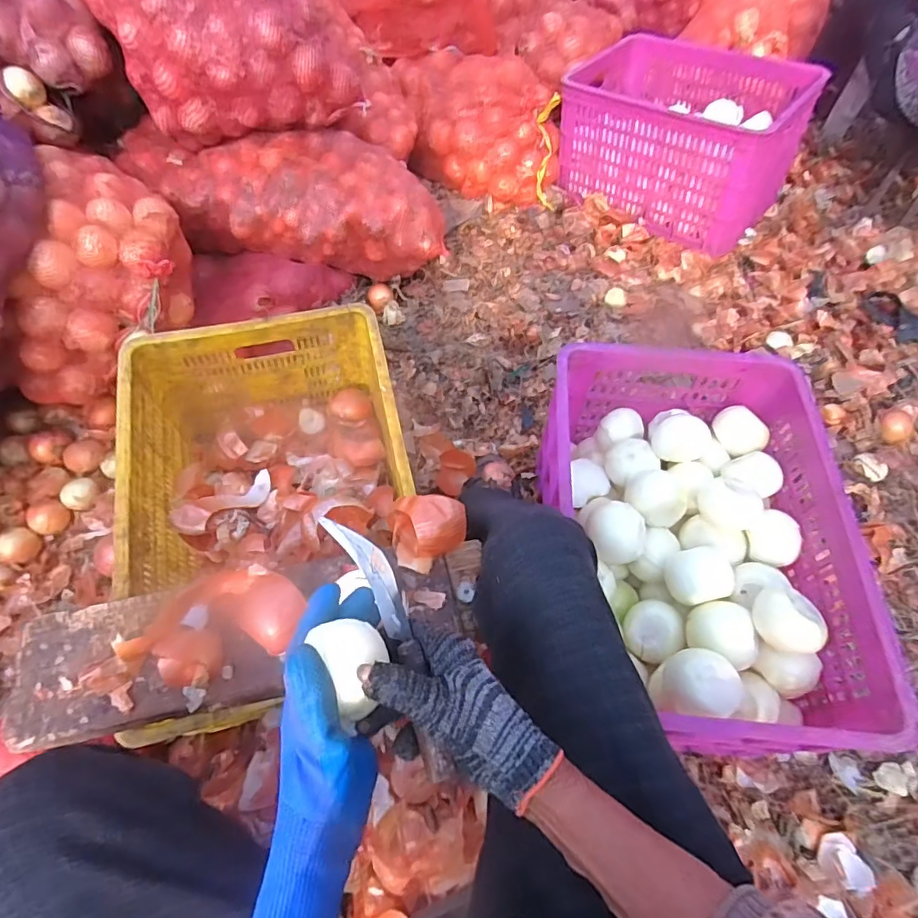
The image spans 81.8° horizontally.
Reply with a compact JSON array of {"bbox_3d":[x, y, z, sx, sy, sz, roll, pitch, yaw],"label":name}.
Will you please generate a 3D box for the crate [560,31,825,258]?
[{"bbox_3d":[0.528,-0.829,1.340,0.593,0.268,0.375,35,63,19],"label":"crate"}]

